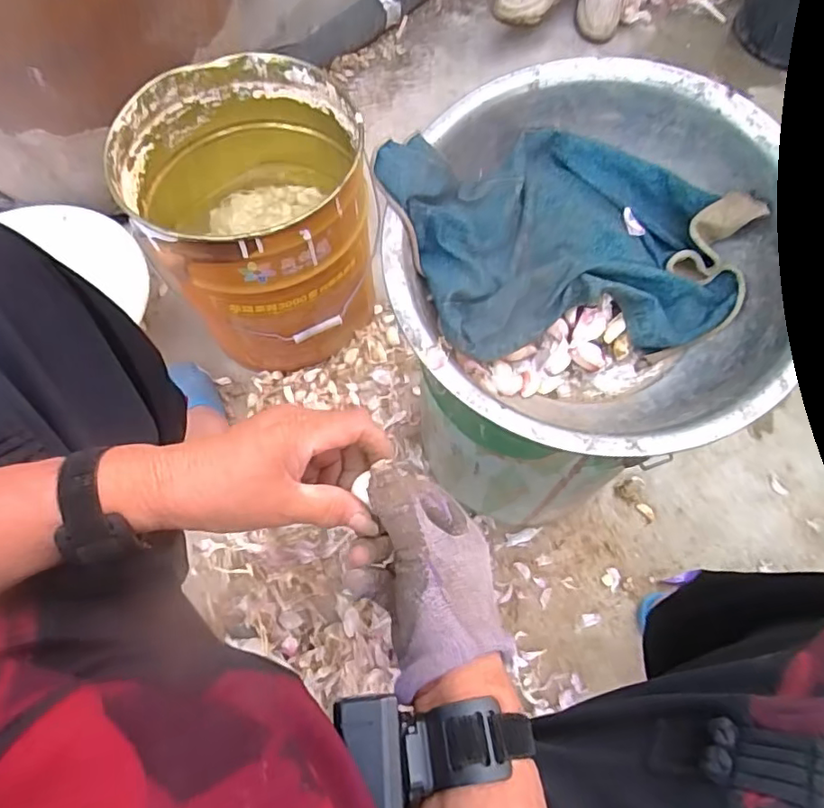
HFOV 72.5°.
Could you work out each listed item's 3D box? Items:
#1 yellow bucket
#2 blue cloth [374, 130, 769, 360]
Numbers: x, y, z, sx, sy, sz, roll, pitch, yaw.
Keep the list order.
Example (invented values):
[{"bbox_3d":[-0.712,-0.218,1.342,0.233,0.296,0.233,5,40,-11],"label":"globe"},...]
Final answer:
[{"bbox_3d":[-0.215,-0.256,0.798,0.293,0.284,0.308,0,65,0],"label":"yellow bucket"},{"bbox_3d":[0.138,-0.143,0.494,0.286,0.058,0.220,-15,80,-12],"label":"blue cloth"}]

